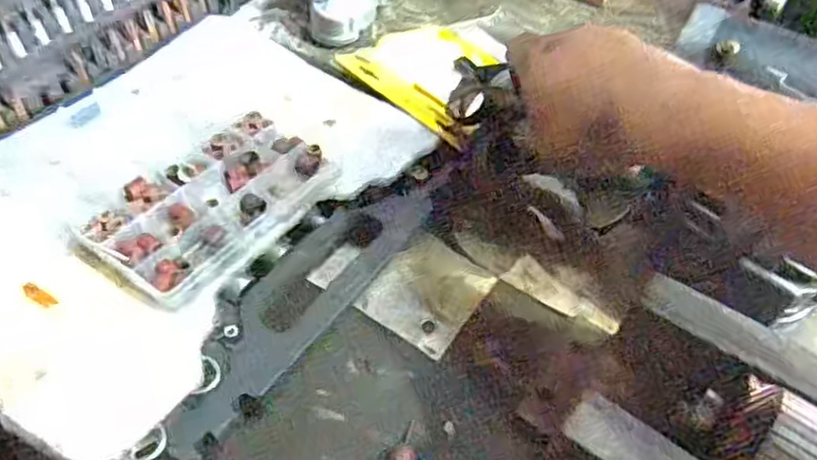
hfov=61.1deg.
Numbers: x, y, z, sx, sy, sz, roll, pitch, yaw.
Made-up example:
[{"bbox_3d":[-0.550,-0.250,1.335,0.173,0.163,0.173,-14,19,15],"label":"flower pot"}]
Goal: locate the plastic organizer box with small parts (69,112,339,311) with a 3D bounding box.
[{"bbox_3d":[-0.135,-0.021,0.484,0.092,0.023,0.165,30,53,19],"label":"plastic organizer box with small parts"}]

